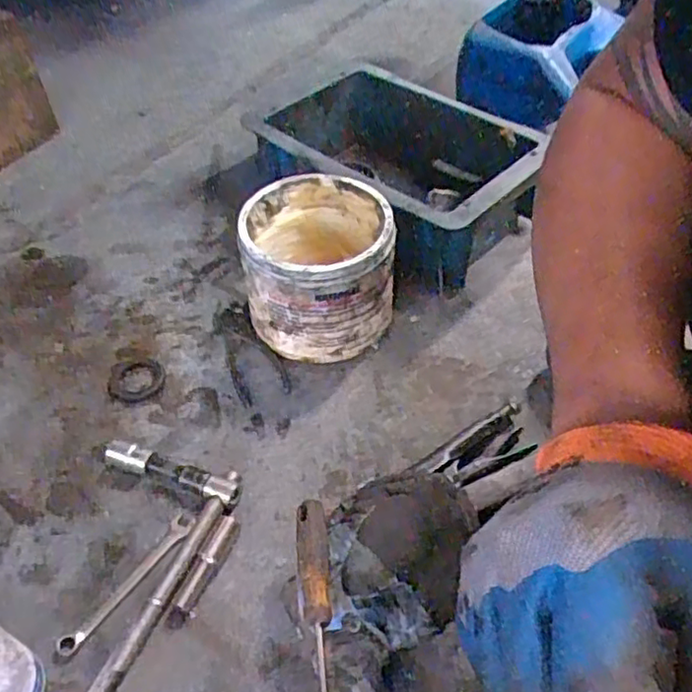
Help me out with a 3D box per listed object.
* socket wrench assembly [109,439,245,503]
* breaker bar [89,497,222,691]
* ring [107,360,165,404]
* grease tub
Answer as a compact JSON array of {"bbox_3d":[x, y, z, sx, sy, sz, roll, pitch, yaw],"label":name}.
[{"bbox_3d":[-0.156,0.114,0.596,0.134,0.020,0.026,15,51,13],"label":"socket wrench assembly"},{"bbox_3d":[-0.157,0.215,0.511,0.017,0.021,0.215,19,52,16],"label":"breaker bar"},{"bbox_3d":[-0.215,0.035,0.675,0.055,0.004,0.055,0,49,0],"label":"ring"},{"bbox_3d":[-0.027,-0.081,0.694,0.144,0.137,0.158,0,49,0],"label":"grease tub"}]

